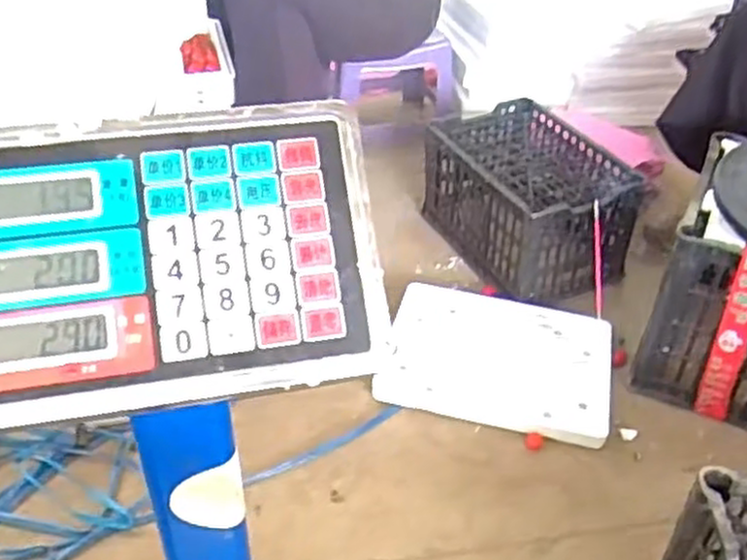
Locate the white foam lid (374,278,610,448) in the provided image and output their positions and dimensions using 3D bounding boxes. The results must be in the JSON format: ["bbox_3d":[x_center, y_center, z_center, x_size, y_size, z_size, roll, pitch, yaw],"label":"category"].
[{"bbox_3d":[0.199,0.125,1.218,0.351,0.037,0.263,10,40,12],"label":"white foam lid"}]

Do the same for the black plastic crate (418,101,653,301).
[{"bbox_3d":[0.281,-0.151,1.410,0.238,0.200,0.369,-18,42,-21],"label":"black plastic crate"}]

